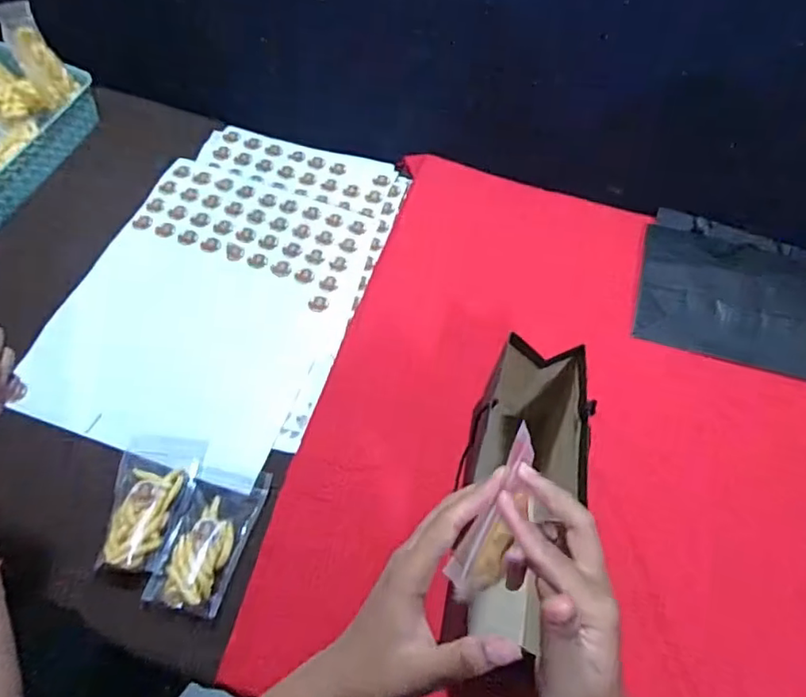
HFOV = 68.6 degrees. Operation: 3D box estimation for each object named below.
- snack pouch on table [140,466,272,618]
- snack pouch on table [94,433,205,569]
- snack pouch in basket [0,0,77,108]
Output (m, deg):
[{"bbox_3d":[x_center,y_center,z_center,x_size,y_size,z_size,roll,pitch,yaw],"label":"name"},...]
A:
[{"bbox_3d":[-0.221,0.217,0.686,0.092,0.037,0.166,11,60,3],"label":"snack pouch on table"},{"bbox_3d":[-0.303,0.179,0.701,0.098,0.045,0.160,3,60,-2],"label":"snack pouch on table"},{"bbox_3d":[-0.572,-0.458,0.922,0.061,0.143,0.030,-28,29,-18],"label":"snack pouch in basket"}]

